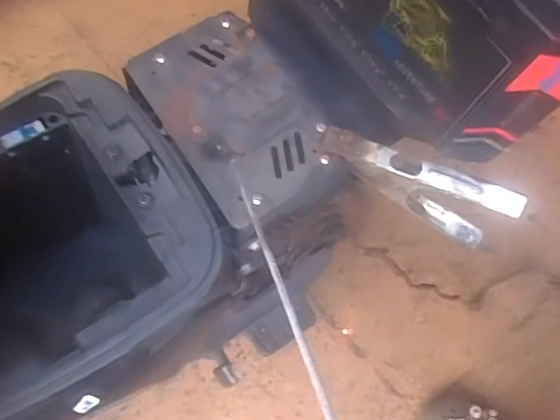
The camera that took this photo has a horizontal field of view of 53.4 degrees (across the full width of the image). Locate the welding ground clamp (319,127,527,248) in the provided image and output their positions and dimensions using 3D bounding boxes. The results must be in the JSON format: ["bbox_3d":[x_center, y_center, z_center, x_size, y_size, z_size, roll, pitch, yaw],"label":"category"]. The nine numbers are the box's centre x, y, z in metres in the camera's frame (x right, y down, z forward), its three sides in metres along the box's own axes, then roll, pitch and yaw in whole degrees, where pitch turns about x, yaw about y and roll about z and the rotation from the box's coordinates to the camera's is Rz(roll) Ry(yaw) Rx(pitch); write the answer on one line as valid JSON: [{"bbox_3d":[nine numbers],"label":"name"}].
[{"bbox_3d":[0.135,-0.023,0.570,0.196,0.094,0.022,18,62,9],"label":"welding ground clamp"}]

